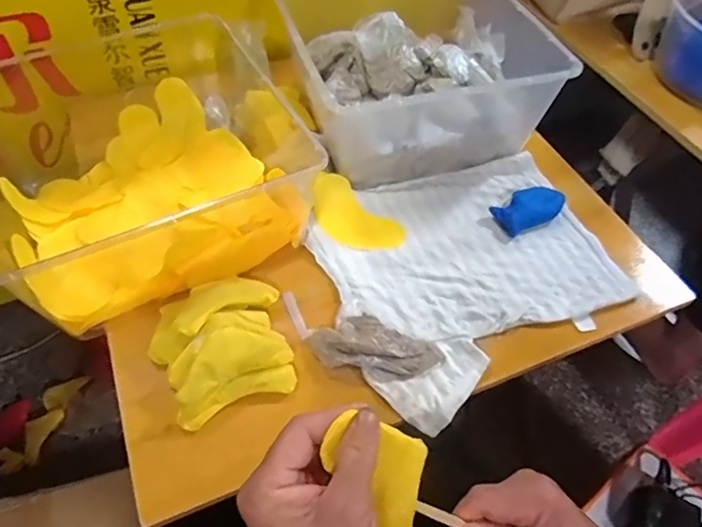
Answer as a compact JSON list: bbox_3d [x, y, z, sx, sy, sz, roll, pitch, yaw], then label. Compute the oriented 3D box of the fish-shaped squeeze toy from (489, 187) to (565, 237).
[{"bbox_3d":[0.216,-0.066,0.624,0.085,0.018,0.051,-25,59,-20],"label":"fish-shaped squeeze toy"}]

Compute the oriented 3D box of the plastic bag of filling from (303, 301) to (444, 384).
[{"bbox_3d":[0.024,0.078,0.511,0.127,0.018,0.064,13,54,7],"label":"plastic bag of filling"}]

